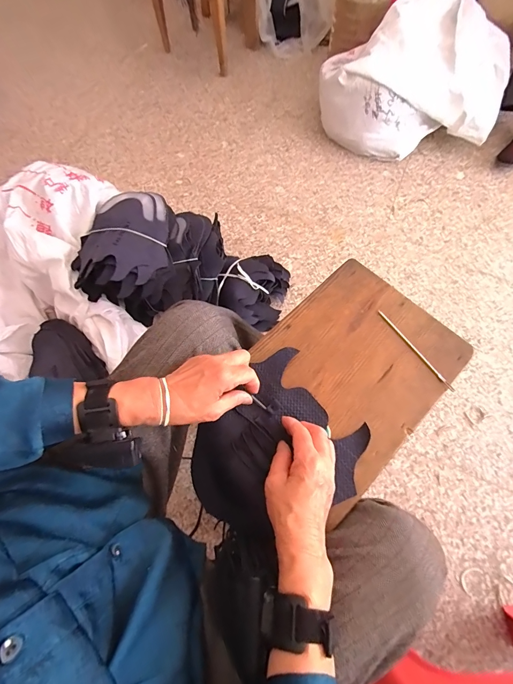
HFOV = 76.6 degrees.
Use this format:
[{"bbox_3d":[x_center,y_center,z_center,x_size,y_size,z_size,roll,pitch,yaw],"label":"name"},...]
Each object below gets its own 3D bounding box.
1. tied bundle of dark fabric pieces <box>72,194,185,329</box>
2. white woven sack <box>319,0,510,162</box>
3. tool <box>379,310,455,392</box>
[{"bbox_3d":[-0.313,-0.216,0.764,0.234,0.099,0.264,-8,68,-2],"label":"tied bundle of dark fabric pieces"},{"bbox_3d":[0.562,-0.910,1.121,0.552,0.312,0.503,30,71,12],"label":"white woven sack"},{"bbox_3d":[0.226,0.010,0.464,0.008,0.005,0.146,-33,72,-12],"label":"tool"}]

